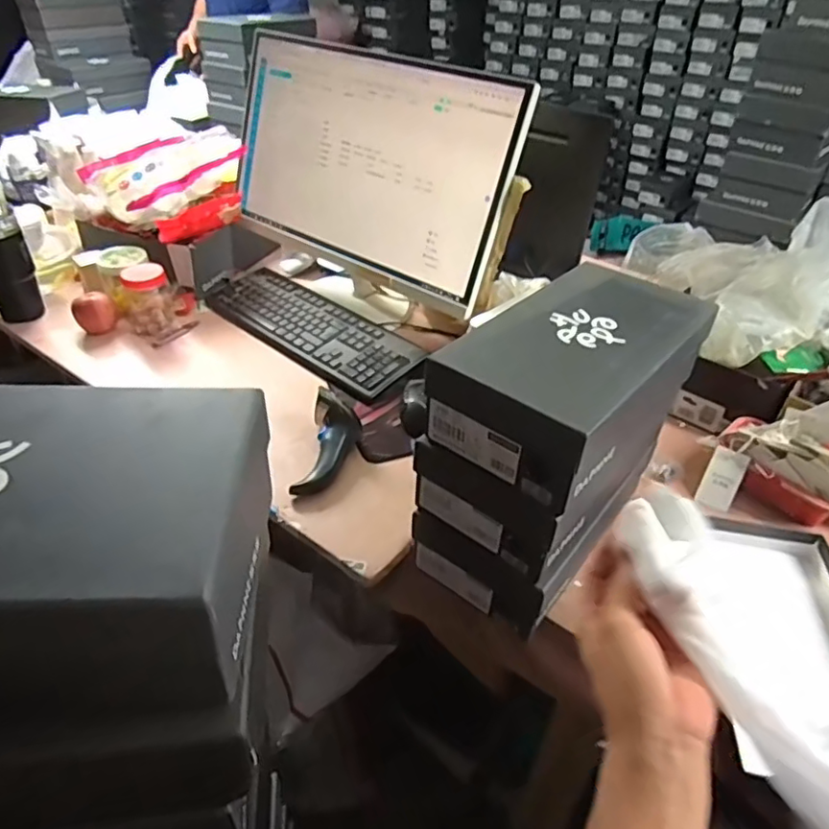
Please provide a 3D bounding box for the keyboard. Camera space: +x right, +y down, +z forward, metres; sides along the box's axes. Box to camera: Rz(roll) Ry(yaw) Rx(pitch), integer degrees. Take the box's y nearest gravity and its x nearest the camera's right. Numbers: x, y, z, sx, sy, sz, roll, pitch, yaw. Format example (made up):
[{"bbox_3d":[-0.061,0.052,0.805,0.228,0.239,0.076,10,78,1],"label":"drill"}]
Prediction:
[{"bbox_3d":[-0.189,-0.154,1.056,0.454,0.039,0.153,32,47,31],"label":"keyboard"}]

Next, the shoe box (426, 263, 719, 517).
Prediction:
[{"bbox_3d":[0.171,-0.049,0.611,0.162,0.100,0.307,30,46,29],"label":"shoe box"}]

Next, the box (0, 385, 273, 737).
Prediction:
[{"bbox_3d":[-0.242,0.067,0.330,0.300,0.090,0.163,-2,39,-6],"label":"box"}]

